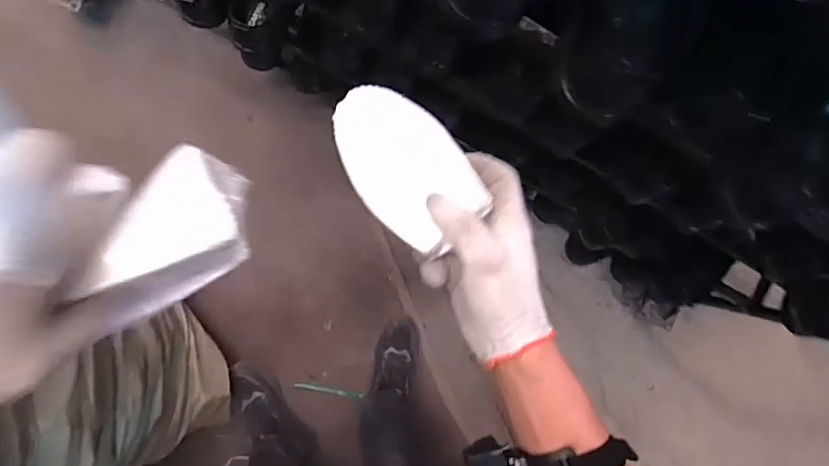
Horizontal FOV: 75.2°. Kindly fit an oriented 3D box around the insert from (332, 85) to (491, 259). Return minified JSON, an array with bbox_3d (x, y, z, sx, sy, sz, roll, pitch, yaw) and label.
[{"bbox_3d":[-0.011,-0.055,0.421,0.080,0.012,0.138,-42,76,-4],"label":"insert"}]

